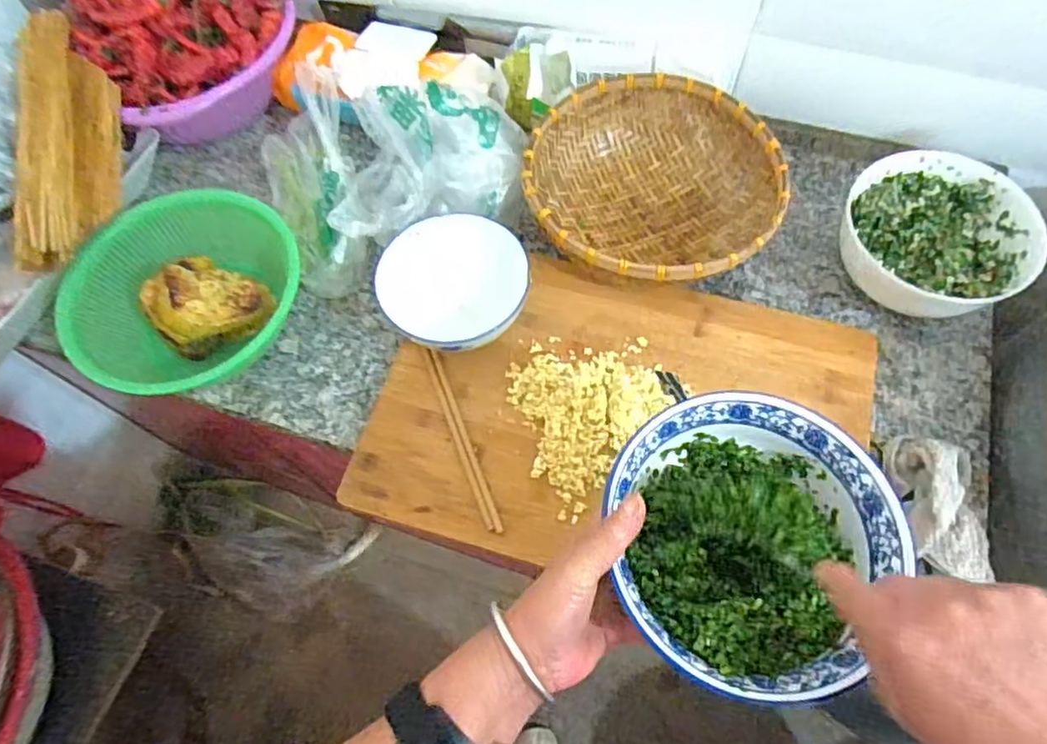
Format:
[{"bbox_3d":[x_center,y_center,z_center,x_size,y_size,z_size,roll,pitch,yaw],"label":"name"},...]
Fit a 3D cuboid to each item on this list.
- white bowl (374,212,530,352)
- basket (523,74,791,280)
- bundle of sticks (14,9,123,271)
[{"bbox_3d":[-0.070,-0.086,0.639,0.138,0.068,0.155,3,67,5],"label":"white bowl"},{"bbox_3d":[0.142,-0.198,0.698,0.260,0.097,0.260,7,67,6],"label":"basket"},{"bbox_3d":[-0.483,-0.244,0.658,0.080,0.072,0.285,-10,66,-1],"label":"bundle of sticks"}]

